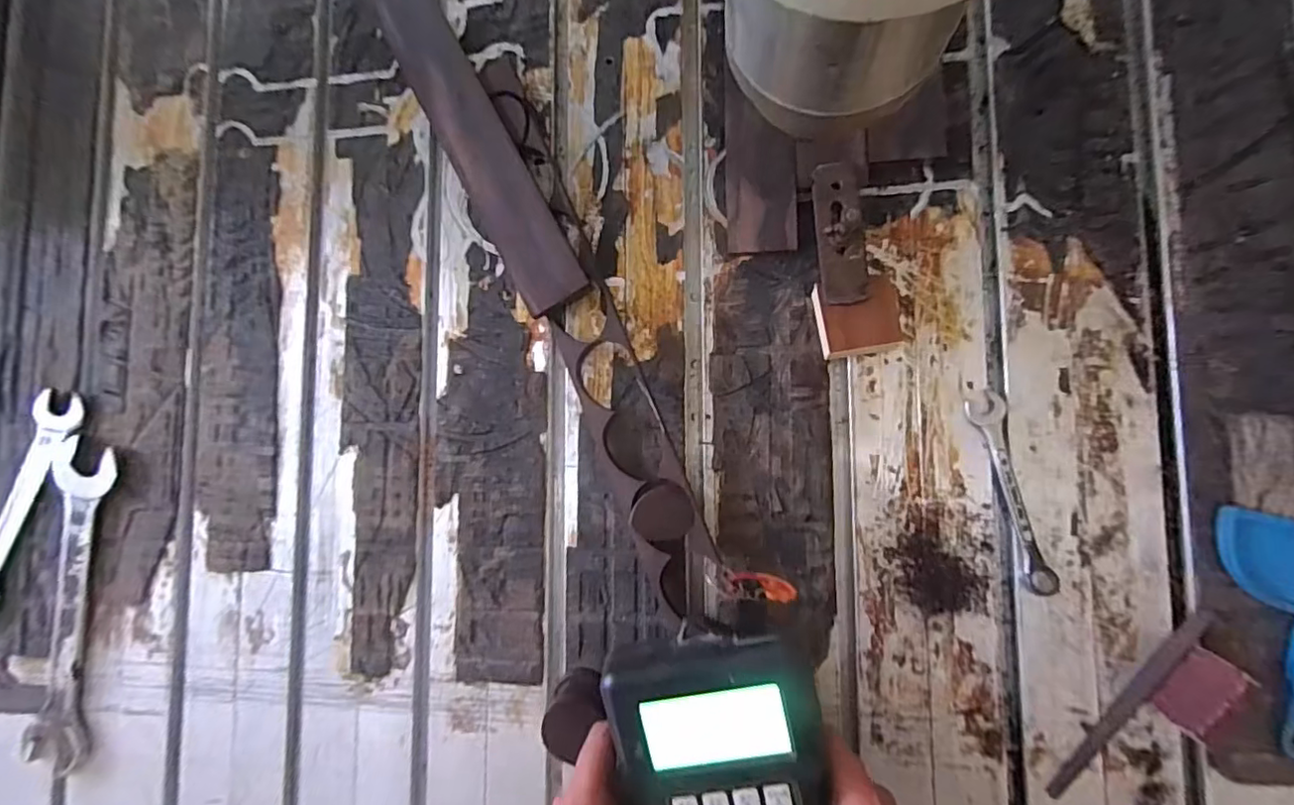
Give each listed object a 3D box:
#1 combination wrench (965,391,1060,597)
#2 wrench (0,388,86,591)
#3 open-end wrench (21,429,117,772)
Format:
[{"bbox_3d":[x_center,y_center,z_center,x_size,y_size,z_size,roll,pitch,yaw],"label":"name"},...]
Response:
[{"bbox_3d":[0.238,0.057,0.375,0.023,0.009,0.128,-16,84,7],"label":"combination wrench"},{"bbox_3d":[-0.513,0.082,0.474,0.032,0.010,0.189,24,89,9],"label":"wrench"},{"bbox_3d":[-0.456,0.158,0.460,0.055,0.010,0.250,3,86,8],"label":"open-end wrench"}]

